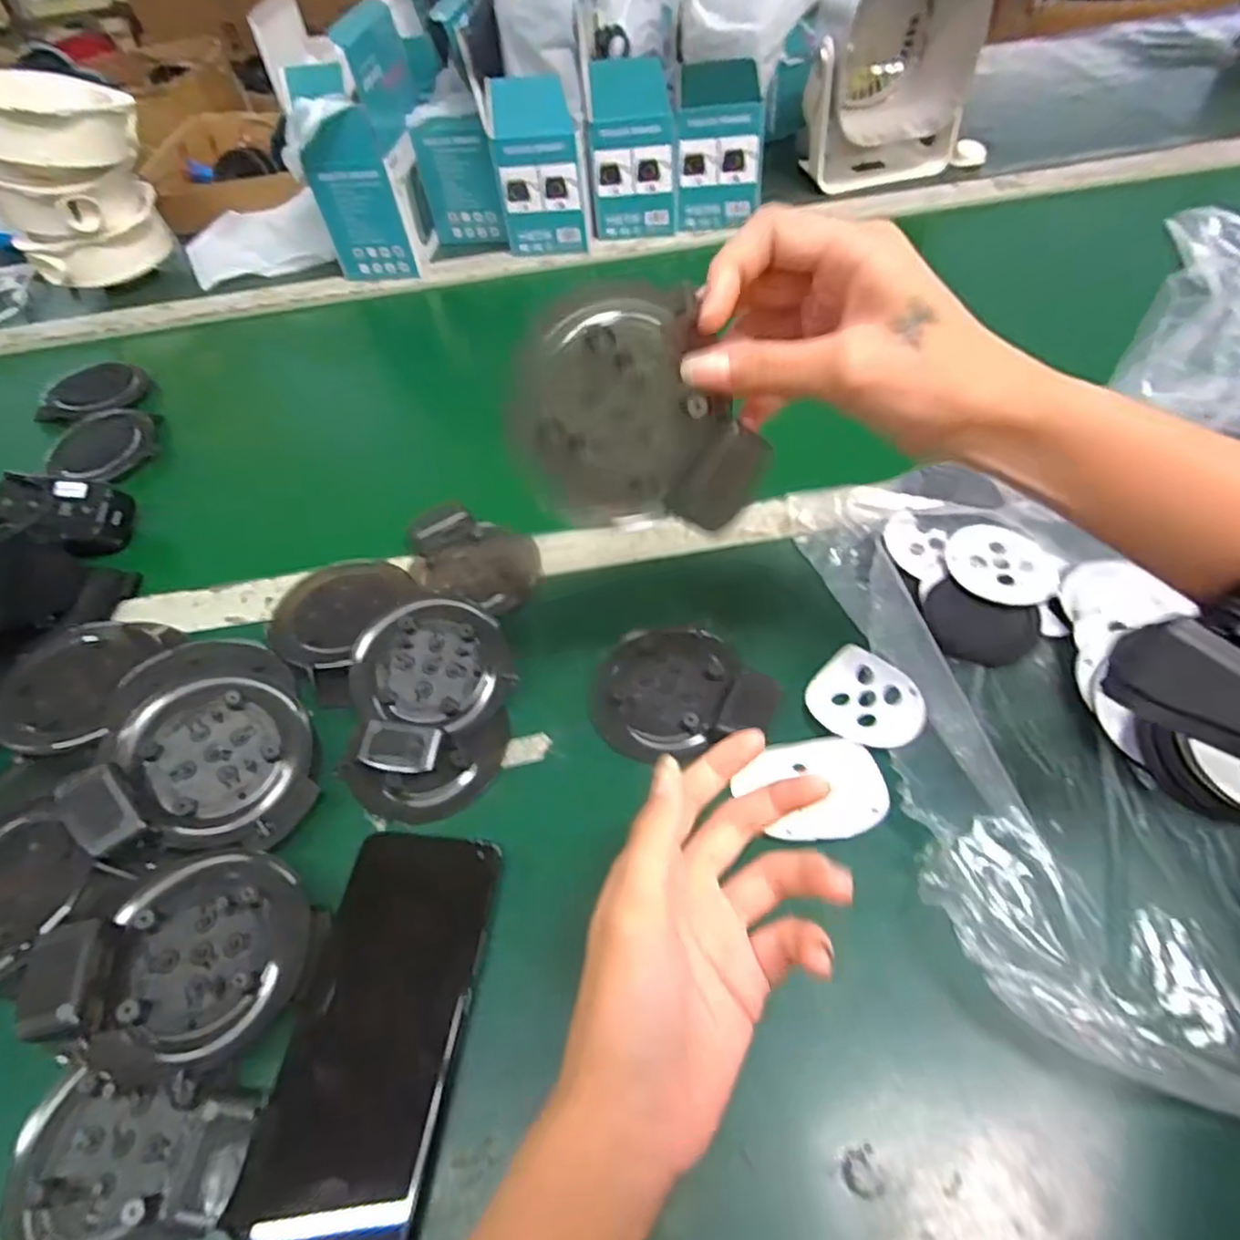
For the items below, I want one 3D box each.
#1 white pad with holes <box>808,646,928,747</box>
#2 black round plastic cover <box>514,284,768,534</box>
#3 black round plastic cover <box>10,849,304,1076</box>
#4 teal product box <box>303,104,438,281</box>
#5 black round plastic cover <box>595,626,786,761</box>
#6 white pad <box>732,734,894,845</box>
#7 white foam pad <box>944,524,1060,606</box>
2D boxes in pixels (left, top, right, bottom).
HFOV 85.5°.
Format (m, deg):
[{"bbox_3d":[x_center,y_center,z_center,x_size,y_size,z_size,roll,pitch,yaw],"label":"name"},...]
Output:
[{"bbox_3d":[0.130,0.043,0.360,0.045,0.010,0.062,-49,47,1],"label":"white pad with holes"},{"bbox_3d":[0.004,-0.076,0.260,0.084,0.096,0.011,-31,25,-1],"label":"black round plastic cover"},{"bbox_3d":[-0.191,0.142,0.289,0.096,0.034,0.081,-1,51,5],"label":"black round plastic cover"},{"bbox_3d":[-0.255,-0.436,0.685,0.085,0.143,0.084,2,54,7],"label":"teal product box"},{"bbox_3d":[0.033,0.035,0.374,0.096,0.019,0.076,-6,50,0],"label":"black round plastic cover"},{"bbox_3d":[0.096,0.085,0.336,0.072,0.012,0.053,-3,50,3],"label":"white pad"},{"bbox_3d":[0.229,-0.033,0.404,0.059,0.009,0.059,14,53,16],"label":"white foam pad"}]

